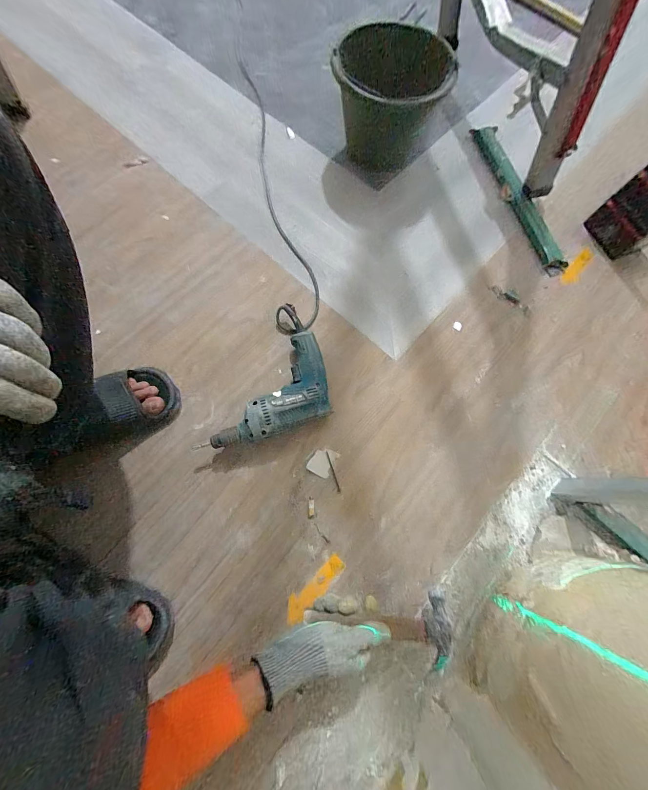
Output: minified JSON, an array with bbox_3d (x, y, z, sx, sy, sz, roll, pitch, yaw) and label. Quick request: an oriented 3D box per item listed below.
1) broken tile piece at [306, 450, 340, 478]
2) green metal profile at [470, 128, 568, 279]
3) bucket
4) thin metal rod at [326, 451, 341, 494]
[{"bbox_3d":[-0.003,0.120,0.544,0.041,0.004,0.050,28,76,5],"label":"broken tile piece"},{"bbox_3d":[0.457,-0.465,0.710,0.065,0.025,0.422,-17,76,-6],"label":"green metal profile"},{"bbox_3d":[0.142,-0.649,0.684,0.237,0.156,0.239,0,75,-2],"label":"bucket"},{"bbox_3d":[0.017,0.138,0.542,0.006,0.004,0.075,-15,76,-6],"label":"thin metal rod"}]

